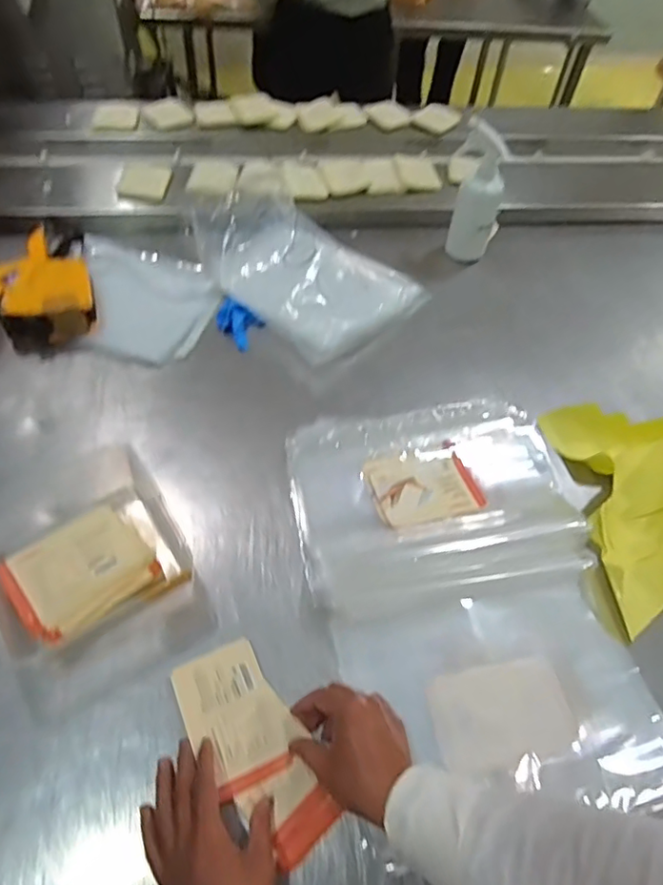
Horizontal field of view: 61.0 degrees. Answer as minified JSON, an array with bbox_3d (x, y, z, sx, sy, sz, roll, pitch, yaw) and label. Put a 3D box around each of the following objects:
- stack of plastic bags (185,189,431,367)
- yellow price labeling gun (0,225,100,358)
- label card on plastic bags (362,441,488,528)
[{"bbox_3d":[-0.039,-0.298,0.914,0.254,0.091,0.346,-37,65,-26],"label":"stack of plastic bags"},{"bbox_3d":[-0.455,-0.259,0.881,0.150,0.059,0.271,-20,59,-18],"label":"yellow price labeling gun"},{"bbox_3d":[0.113,0.052,0.708,0.134,0.009,0.100,-12,58,-14],"label":"label card on plastic bags"}]

